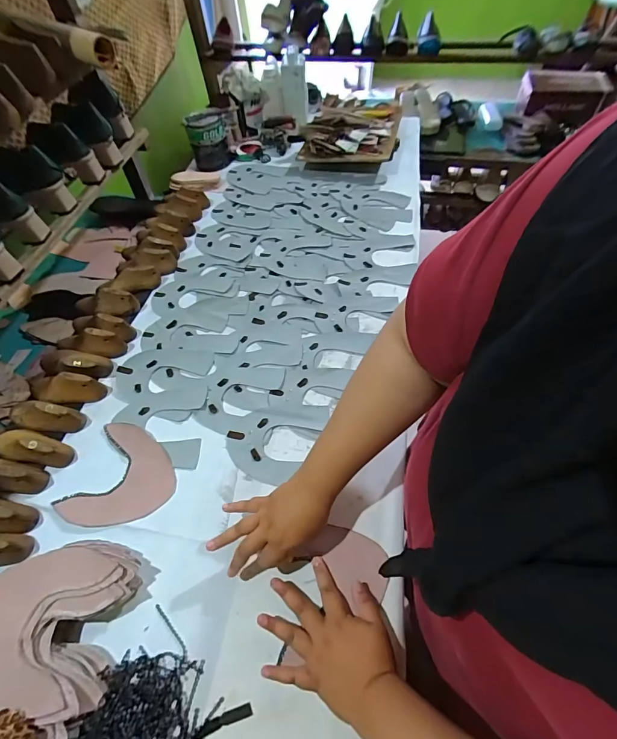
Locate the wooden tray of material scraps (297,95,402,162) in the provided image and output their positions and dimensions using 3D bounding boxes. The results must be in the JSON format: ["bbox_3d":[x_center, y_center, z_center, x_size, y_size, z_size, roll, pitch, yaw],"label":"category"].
[{"bbox_3d":[0.138,-0.720,1.130,0.262,0.084,0.384,14,57,13],"label":"wooden tray of material scraps"}]

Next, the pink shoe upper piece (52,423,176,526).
[{"bbox_3d":[-0.299,0.176,0.601,0.162,0.005,0.161,-2,55,3],"label":"pink shoe upper piece"}]

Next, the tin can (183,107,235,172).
[{"bbox_3d":[-0.286,-0.661,1.083,0.111,0.135,0.095,-13,56,-5],"label":"tin can"}]

